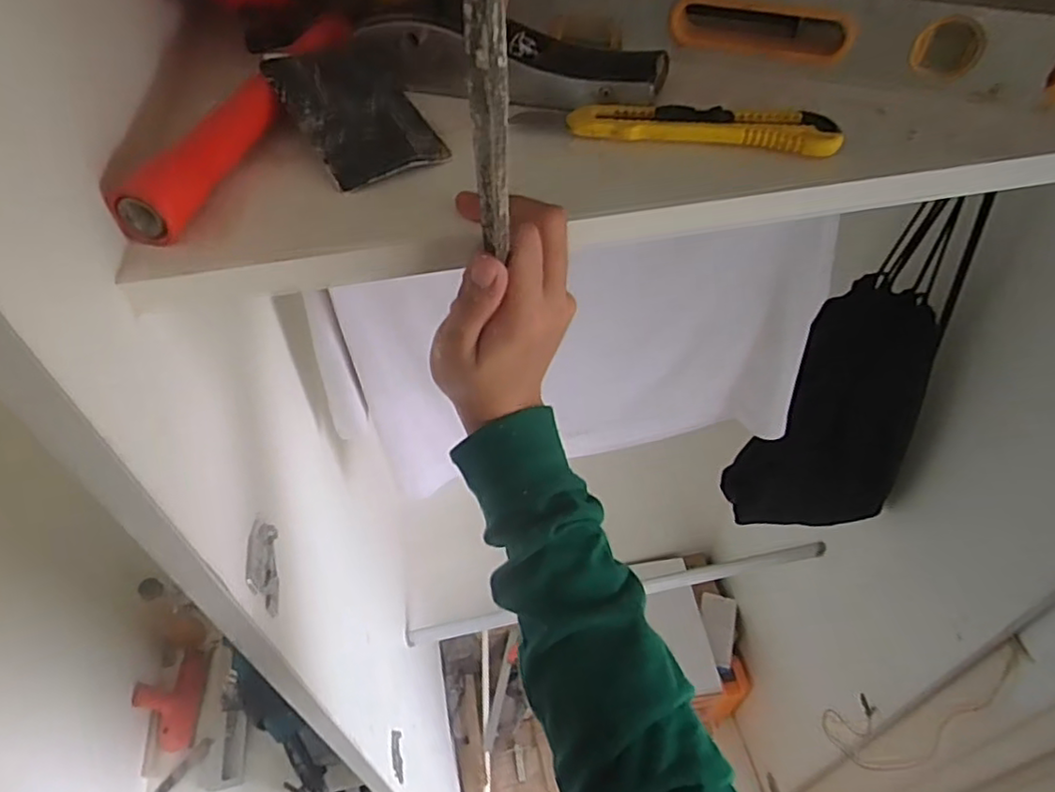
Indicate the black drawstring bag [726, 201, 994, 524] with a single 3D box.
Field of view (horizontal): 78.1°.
[{"bbox_3d":[0.394,-0.013,0.803,0.206,0.473,0.122,2,49,4],"label":"black drawstring bag"}]

